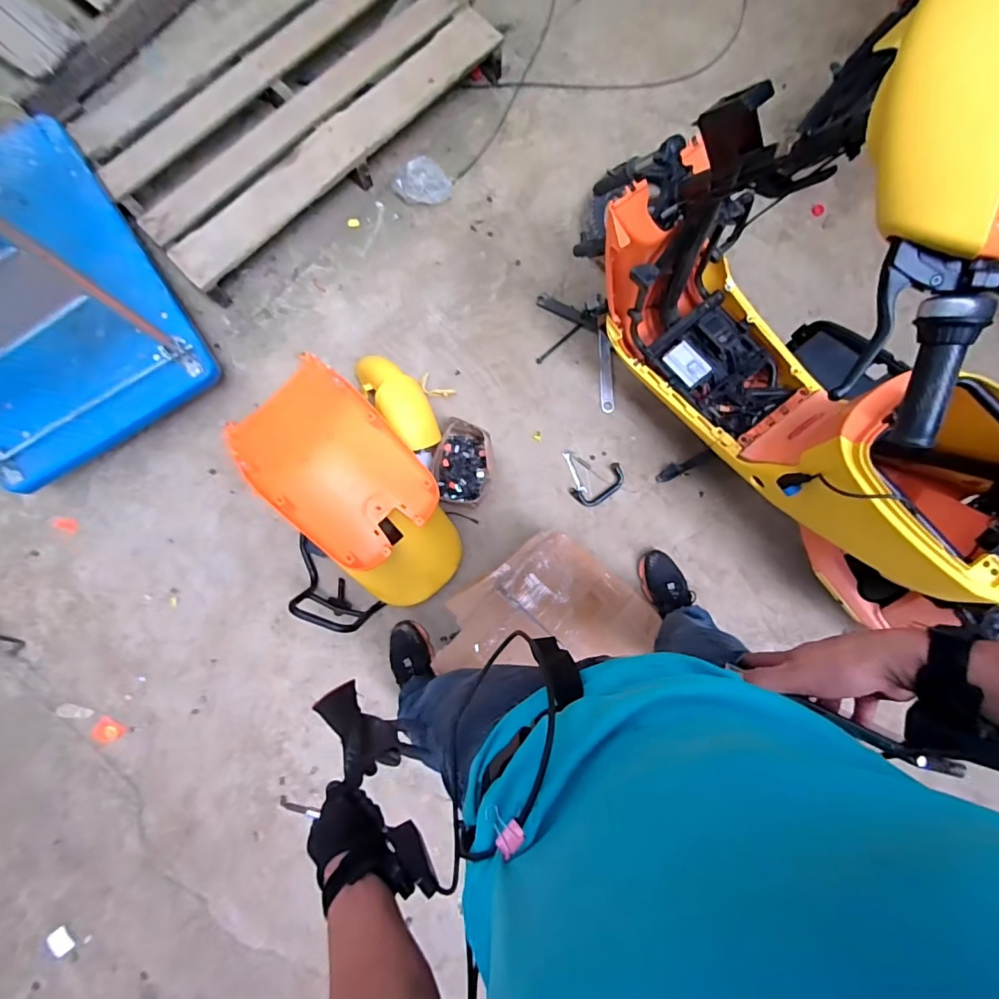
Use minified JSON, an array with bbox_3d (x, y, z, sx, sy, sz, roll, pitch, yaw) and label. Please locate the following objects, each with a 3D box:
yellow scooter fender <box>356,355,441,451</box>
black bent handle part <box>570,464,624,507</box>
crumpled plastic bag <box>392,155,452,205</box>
[{"bbox_3d":[-0.258,-0.262,1.196,0.120,0.082,0.298,-38,86,-6],"label":"yellow scooter fender"},{"bbox_3d":[0.275,-0.035,1.286,0.150,0.020,0.071,-30,85,-5],"label":"black bent handle part"},{"bbox_3d":[-0.229,-0.926,1.384,0.145,0.033,0.155,-41,86,-6],"label":"crumpled plastic bag"}]

